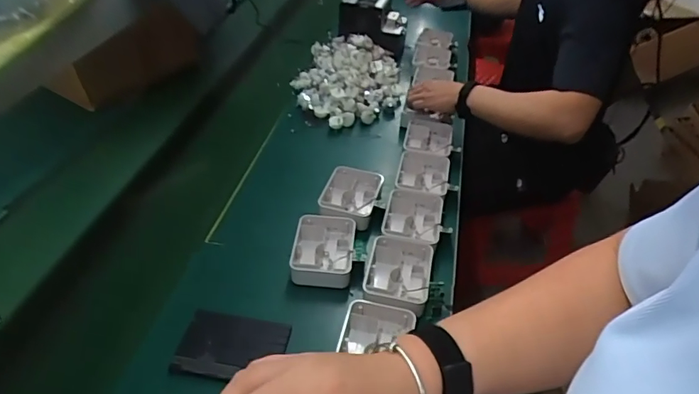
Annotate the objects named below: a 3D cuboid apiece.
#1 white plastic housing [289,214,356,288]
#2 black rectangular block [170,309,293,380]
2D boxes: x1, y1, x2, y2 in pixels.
[{"bbox_3d":[-0.043,0.088,0.811,0.103,0.039,0.134,2,42,3],"label":"white plastic housing"},{"bbox_3d":[-0.171,0.216,0.688,0.152,0.014,0.099,6,42,7],"label":"black rectangular block"}]

